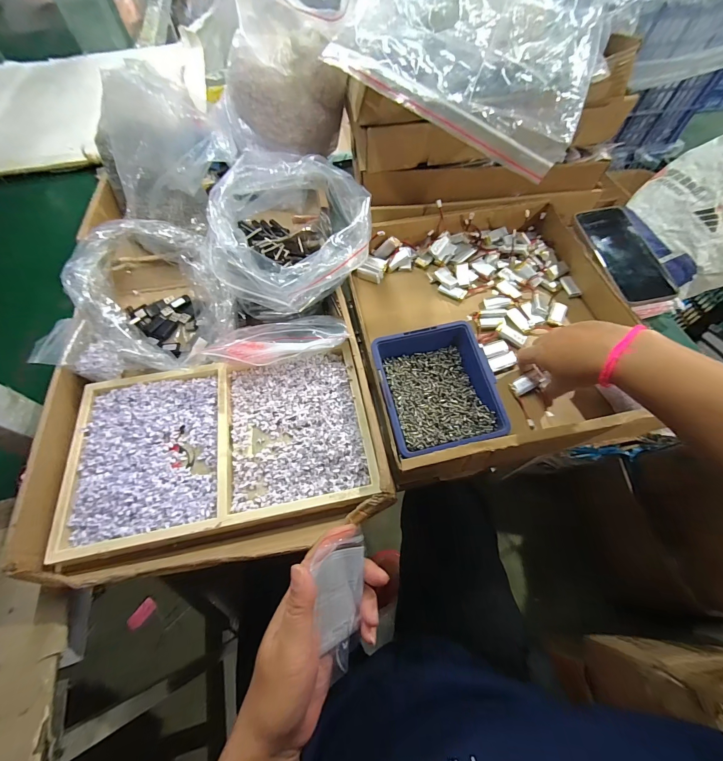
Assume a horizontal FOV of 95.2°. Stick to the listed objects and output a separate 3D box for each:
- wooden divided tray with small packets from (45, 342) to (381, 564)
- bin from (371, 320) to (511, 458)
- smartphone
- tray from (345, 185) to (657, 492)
[{"bbox_3d":[-0.154,0.067,0.379,0.320,0.034,0.185,-10,62,-5],"label":"wooden divided tray with small packets"},{"bbox_3d":[0.085,0.014,0.384,0.120,0.066,0.135,-12,62,-6],"label":"bin"},{"bbox_3d":[0.367,-0.180,0.462,0.075,0.010,0.169,-11,67,5],"label":"smartphone"},{"bbox_3d":[0.167,-0.090,0.447,0.345,0.065,0.380,-9,62,-4],"label":"tray"}]

